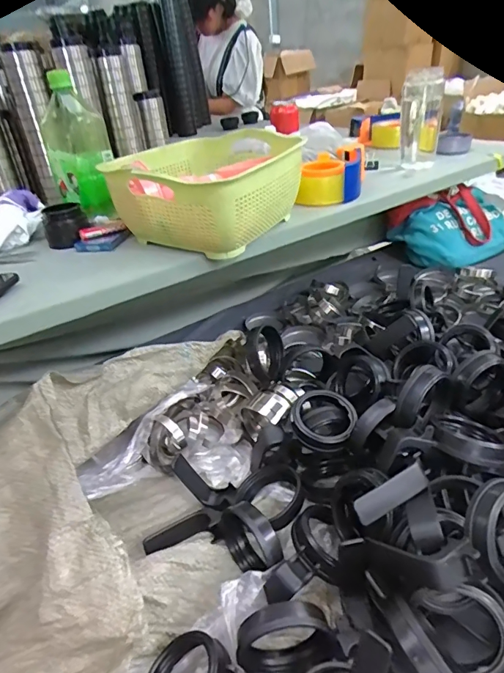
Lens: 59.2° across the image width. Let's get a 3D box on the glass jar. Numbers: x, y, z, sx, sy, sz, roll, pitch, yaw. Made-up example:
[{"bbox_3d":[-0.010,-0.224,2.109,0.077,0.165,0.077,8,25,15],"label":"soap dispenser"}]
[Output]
[{"bbox_3d":[0.312,-0.399,0.824,0.068,0.170,0.083,5,35,16],"label":"glass jar"}]

